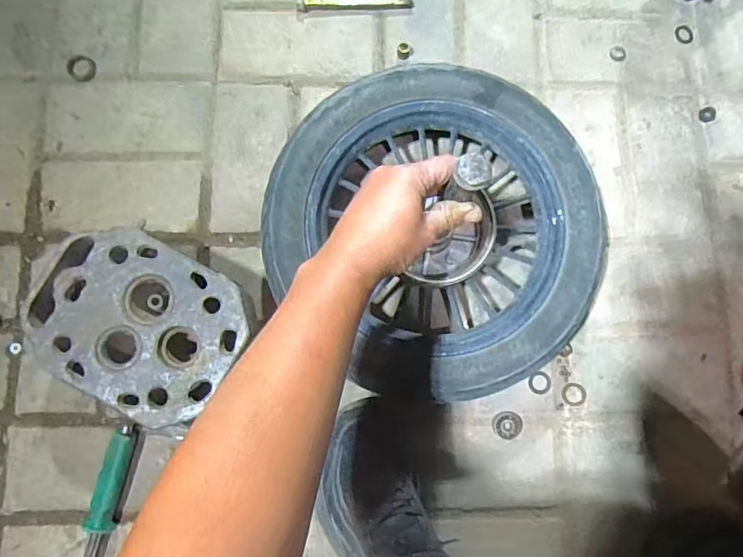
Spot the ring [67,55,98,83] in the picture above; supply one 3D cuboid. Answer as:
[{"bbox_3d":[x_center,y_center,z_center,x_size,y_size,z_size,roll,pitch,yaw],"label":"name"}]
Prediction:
[{"bbox_3d":[-0.350,-0.254,0.594,0.034,0.006,0.031,0,81,-1],"label":"ring"}]

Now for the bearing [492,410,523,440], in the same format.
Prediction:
[{"bbox_3d":[0.152,0.163,0.546,0.033,0.004,0.030,0,81,-1],"label":"bearing"}]

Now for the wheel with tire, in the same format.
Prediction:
[{"bbox_3d":[0.071,-0.051,0.536,0.312,0.087,0.333,0,81,-1],"label":"wheel with tire"}]

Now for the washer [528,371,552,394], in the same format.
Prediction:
[{"bbox_3d":[0.191,0.118,0.555,0.026,0.004,0.025,0,81,-1],"label":"washer"}]

